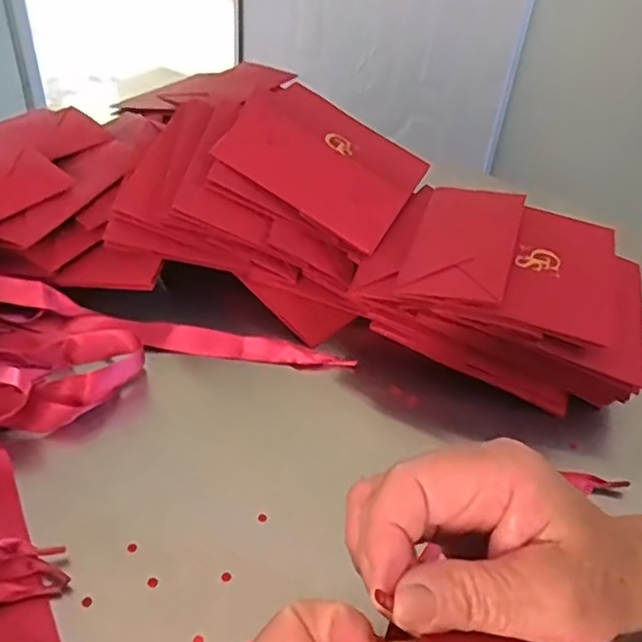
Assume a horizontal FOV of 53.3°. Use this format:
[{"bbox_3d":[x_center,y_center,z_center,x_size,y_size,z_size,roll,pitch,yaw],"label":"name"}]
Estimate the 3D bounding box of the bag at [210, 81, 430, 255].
[{"bbox_3d":[0.007,-0.135,0.507,0.145,0.015,0.141,33,47,2],"label":"bag"}]

